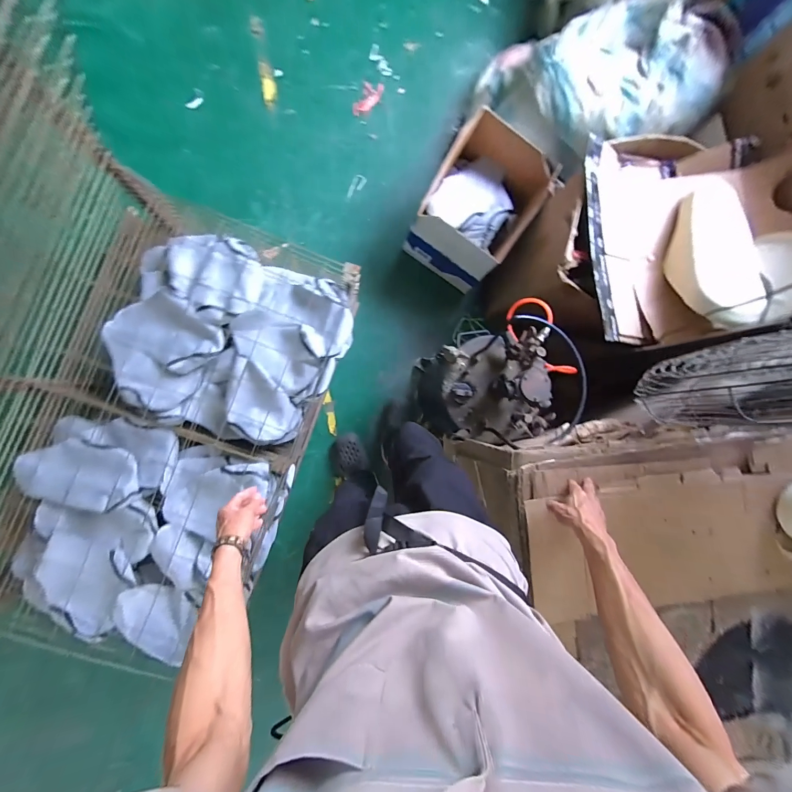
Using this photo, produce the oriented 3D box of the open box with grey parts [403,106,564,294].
[{"bbox_3d":[0.310,-0.727,1.349,0.379,0.293,0.489,33,85,-7],"label":"open box with grey parts"}]

